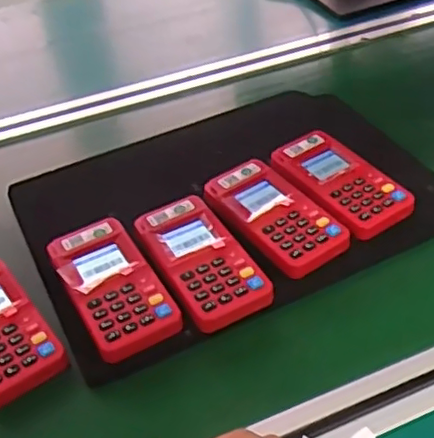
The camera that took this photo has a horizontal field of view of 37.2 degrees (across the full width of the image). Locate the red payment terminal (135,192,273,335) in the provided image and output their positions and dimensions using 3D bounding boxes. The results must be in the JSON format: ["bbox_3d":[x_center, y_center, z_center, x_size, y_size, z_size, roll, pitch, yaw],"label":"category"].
[{"bbox_3d":[-0.015,0.030,0.495,0.059,0.026,0.124,-23,44,-19],"label":"red payment terminal"}]

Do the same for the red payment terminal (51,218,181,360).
[{"bbox_3d":[-0.079,0.050,0.477,0.059,0.028,0.119,-24,44,-20],"label":"red payment terminal"}]

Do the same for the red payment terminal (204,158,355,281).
[{"bbox_3d":[0.044,-0.001,0.526,0.067,0.027,0.118,-28,46,-23],"label":"red payment terminal"}]

